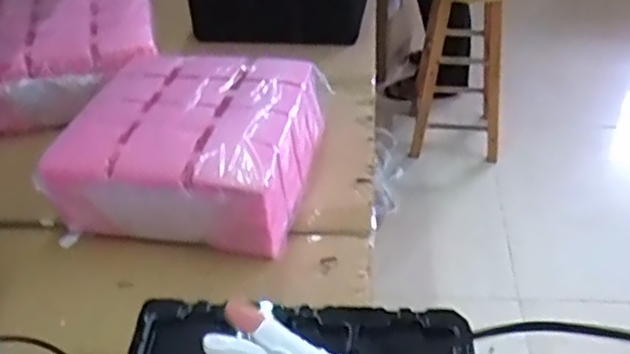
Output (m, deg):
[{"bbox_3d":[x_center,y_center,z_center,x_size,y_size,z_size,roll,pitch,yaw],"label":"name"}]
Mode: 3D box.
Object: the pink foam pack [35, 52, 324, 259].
[{"bbox_3d":[-0.167,-0.052,0.962,0.307,0.126,0.317,6,40,11],"label":"pink foam pack"}]

